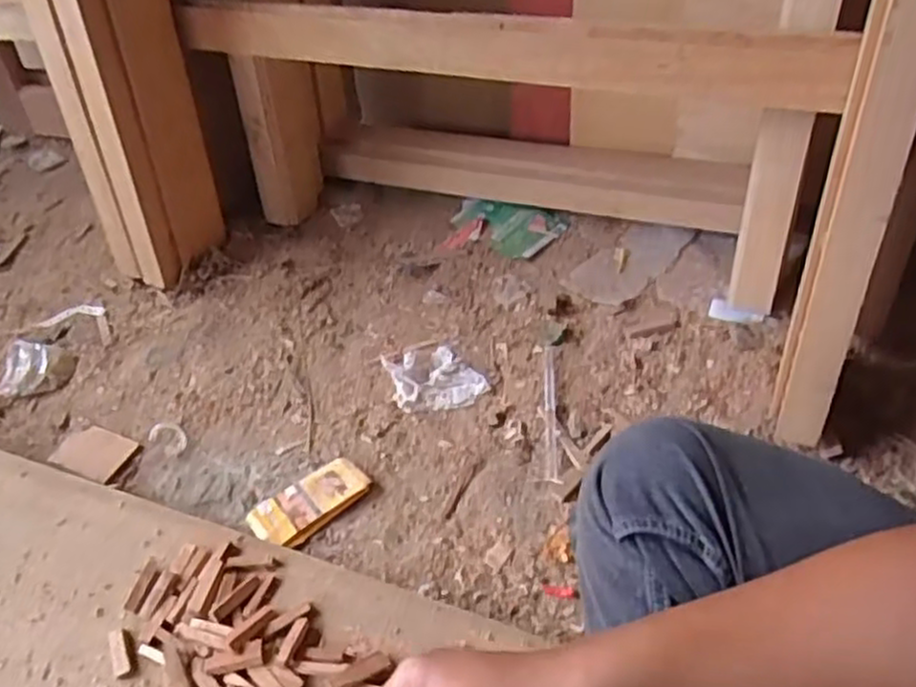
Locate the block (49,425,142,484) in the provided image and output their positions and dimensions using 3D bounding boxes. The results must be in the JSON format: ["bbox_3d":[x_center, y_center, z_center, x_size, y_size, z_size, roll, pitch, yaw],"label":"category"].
[{"bbox_3d":[-0.435,0.129,0.914,0.101,0.013,0.064,15,50,23],"label":"block"}]

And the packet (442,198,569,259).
[{"bbox_3d":[0.067,-0.163,1.118,0.169,0.031,0.093,11,49,19],"label":"packet"}]

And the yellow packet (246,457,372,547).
[{"bbox_3d":[-0.155,0.167,0.805,0.122,0.013,0.065,-35,51,-23],"label":"yellow packet"}]

